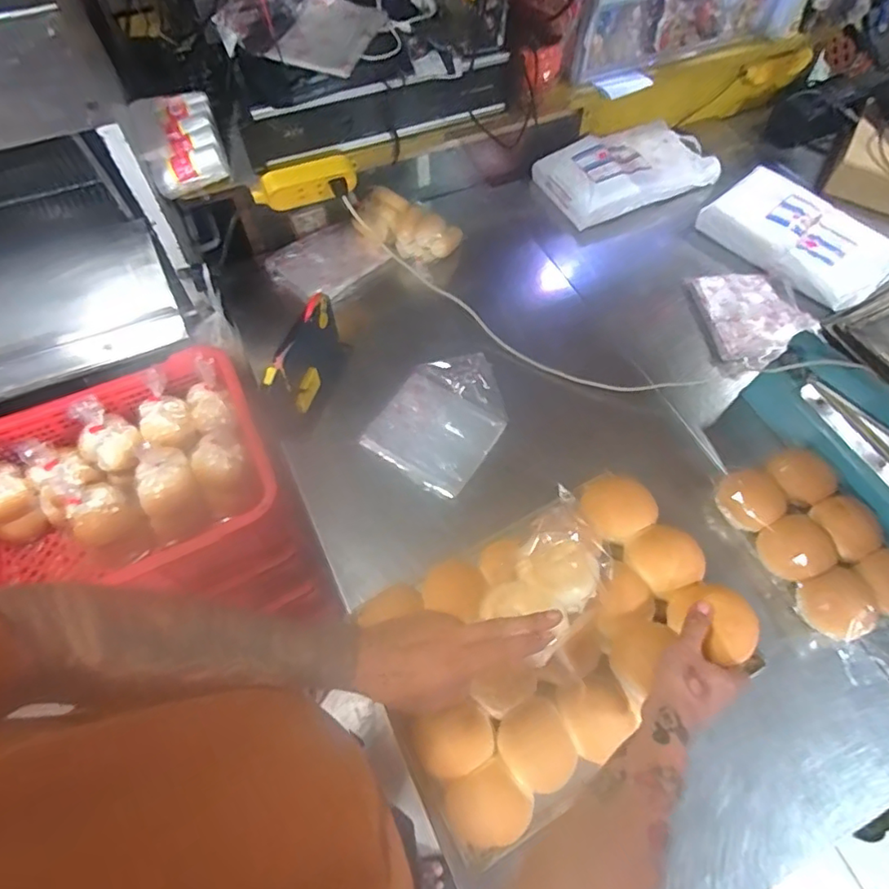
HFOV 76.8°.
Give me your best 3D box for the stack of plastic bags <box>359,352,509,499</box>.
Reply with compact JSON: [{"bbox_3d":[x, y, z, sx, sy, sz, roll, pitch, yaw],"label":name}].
[{"bbox_3d":[0.004,-0.049,0.909,0.181,0.045,0.242,32,69,16],"label":"stack of plastic bags"}]

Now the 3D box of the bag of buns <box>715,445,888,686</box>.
[{"bbox_3d":[0.535,0.146,0.782,0.182,0.058,0.303,-24,64,-12],"label":"bag of buns"}]

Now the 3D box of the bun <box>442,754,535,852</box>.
[{"bbox_3d":[0.046,0.392,0.605,0.086,0.041,0.075,-25,64,-13],"label":"bun"}]

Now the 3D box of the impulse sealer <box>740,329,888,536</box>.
[{"bbox_3d":[0.625,0.014,0.780,0.102,0.142,0.416,-25,64,-13],"label":"impulse sealer"}]

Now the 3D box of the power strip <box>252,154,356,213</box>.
[{"bbox_3d":[-0.232,-0.431,0.934,0.166,0.055,0.038,-19,63,-10],"label":"power strip"}]

